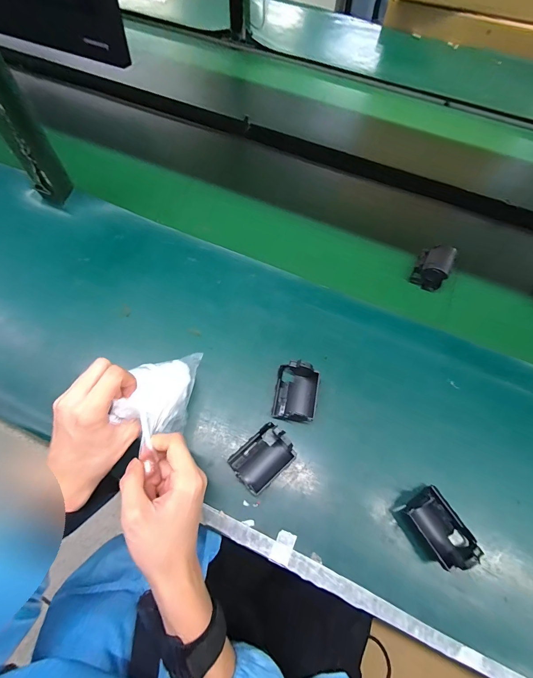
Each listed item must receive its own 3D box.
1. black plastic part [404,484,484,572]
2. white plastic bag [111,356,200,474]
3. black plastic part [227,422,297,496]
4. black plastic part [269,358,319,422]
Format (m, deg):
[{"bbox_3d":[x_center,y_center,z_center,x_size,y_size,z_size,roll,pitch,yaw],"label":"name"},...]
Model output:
[{"bbox_3d":[0.196,0.208,0.350,0.058,0.038,0.078,-27,69,-15],"label":"black plastic part"},{"bbox_3d":[-0.123,0.066,0.357,0.061,0.067,0.132,10,64,1],"label":"white plastic bag"},{"bbox_3d":[-0.003,0.142,0.384,0.073,0.018,0.054,-38,72,-19],"label":"black plastic part"},{"bbox_3d":[0.040,0.069,0.408,0.056,0.037,0.075,10,64,1],"label":"black plastic part"}]

